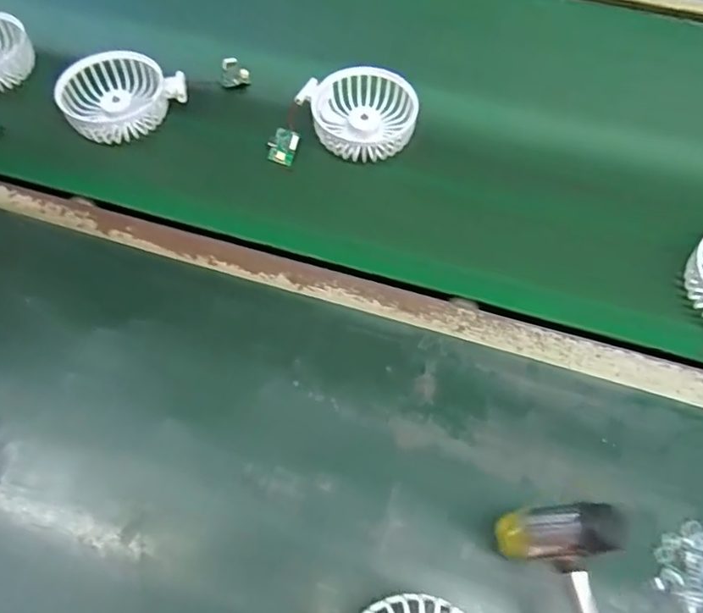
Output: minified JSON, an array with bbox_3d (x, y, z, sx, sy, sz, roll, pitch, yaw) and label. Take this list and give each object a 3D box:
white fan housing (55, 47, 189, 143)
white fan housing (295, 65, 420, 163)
[{"bbox_3d":[-0.203,-0.187,0.506,0.095,0.031,0.079,-37,68,-17],"label":"white fan housing"},{"bbox_3d":[0.011,-0.165,0.510,0.093,0.036,0.087,0,62,1],"label":"white fan housing"}]

